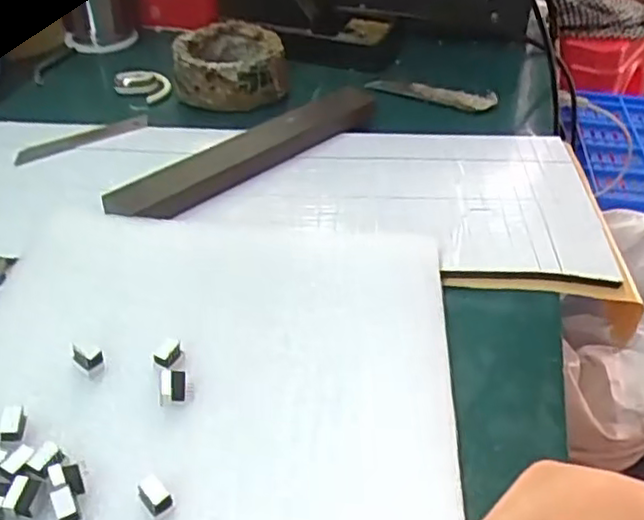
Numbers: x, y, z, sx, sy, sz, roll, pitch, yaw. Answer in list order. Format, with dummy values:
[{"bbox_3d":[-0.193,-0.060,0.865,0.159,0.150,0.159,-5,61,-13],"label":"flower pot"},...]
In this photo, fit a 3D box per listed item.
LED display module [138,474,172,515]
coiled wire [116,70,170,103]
[{"bbox_3d":[-0.060,0.084,0.241,0.009,0.011,0.012,-25,48,-32],"label":"LED display module"},{"bbox_3d":[-0.140,-0.137,0.532,0.041,0.017,0.030,-7,41,-15],"label":"coiled wire"}]

